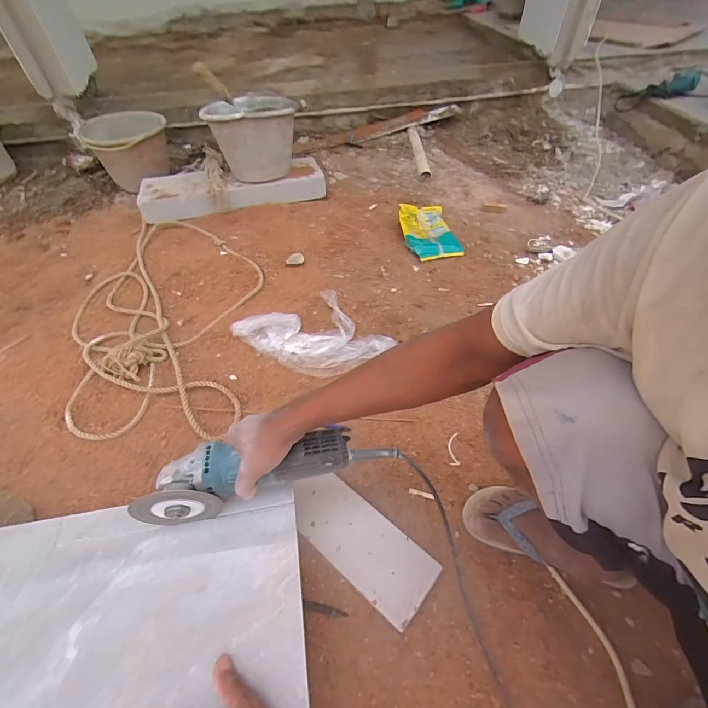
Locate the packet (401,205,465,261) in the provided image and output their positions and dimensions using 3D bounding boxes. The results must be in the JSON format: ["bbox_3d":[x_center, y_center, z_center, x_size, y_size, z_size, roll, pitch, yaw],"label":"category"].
[{"bbox_3d":[0.235,-0.387,1.150,0.168,0.061,0.223,-13,50,-8],"label":"packet"}]

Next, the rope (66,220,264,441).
[{"bbox_3d":[-0.466,-0.142,0.928,0.421,0.080,0.762,-4,50,-1],"label":"rope"}]

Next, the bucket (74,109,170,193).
[{"bbox_3d":[-0.795,-0.724,1.326,0.264,0.197,0.264,-1,50,1],"label":"bucket"}]

